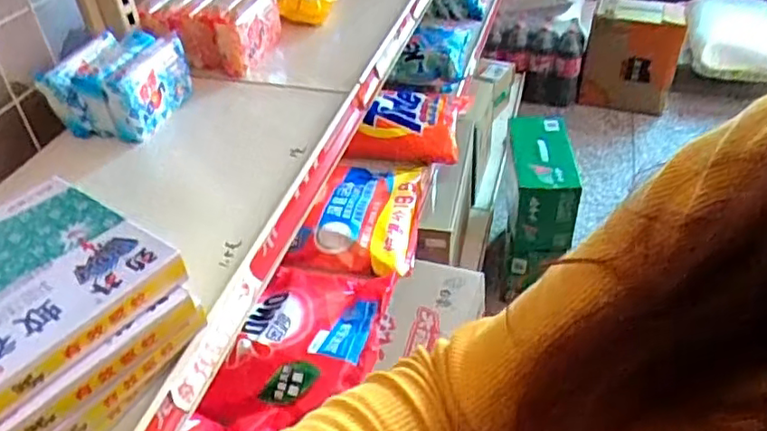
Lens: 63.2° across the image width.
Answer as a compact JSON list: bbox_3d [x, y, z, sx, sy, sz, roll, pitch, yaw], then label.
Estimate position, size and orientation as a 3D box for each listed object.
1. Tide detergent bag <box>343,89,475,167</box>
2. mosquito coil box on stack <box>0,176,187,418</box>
[{"bbox_3d":[0.066,-0.194,1.267,0.198,0.061,0.239,6,41,11],"label":"Tide detergent bag"},{"bbox_3d":[-0.224,0.041,0.382,0.146,0.020,0.137,25,48,28],"label":"mosquito coil box on stack"}]

